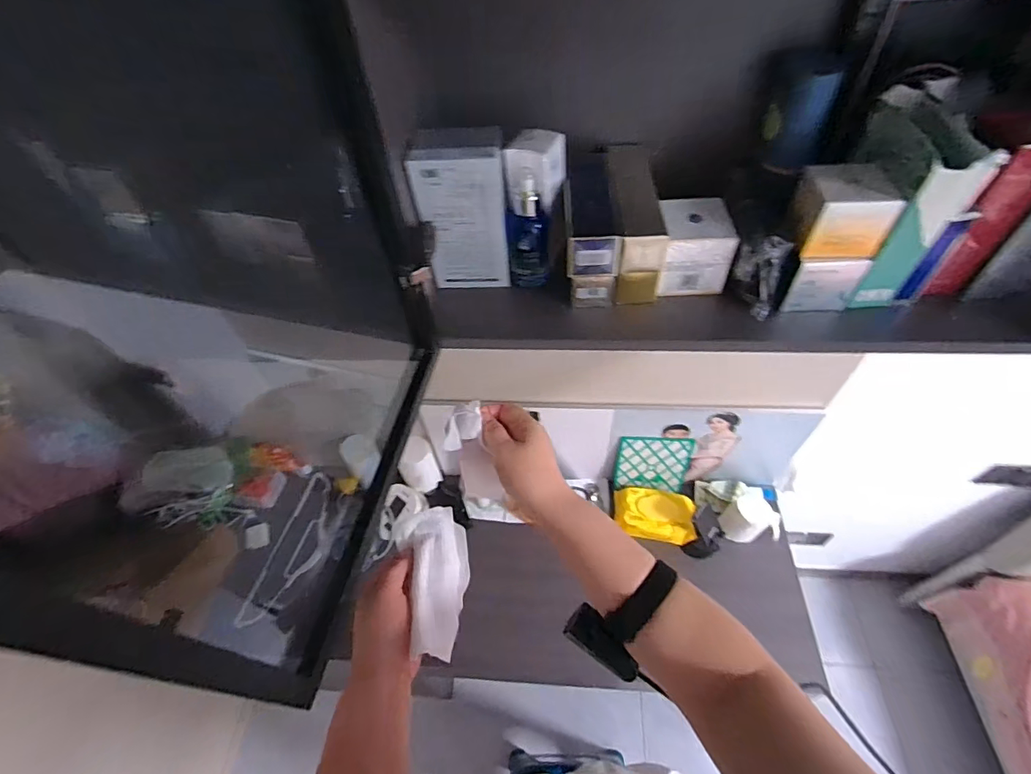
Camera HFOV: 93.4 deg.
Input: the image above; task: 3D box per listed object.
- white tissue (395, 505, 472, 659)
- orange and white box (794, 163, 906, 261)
[{"bbox_3d":[-0.083,0.195,0.493,0.066,0.049,0.137,-8,57,-2],"label":"white tissue"},{"bbox_3d":[0.322,-0.178,0.489,0.076,0.070,0.072,-2,52,3],"label":"orange and white box"}]

